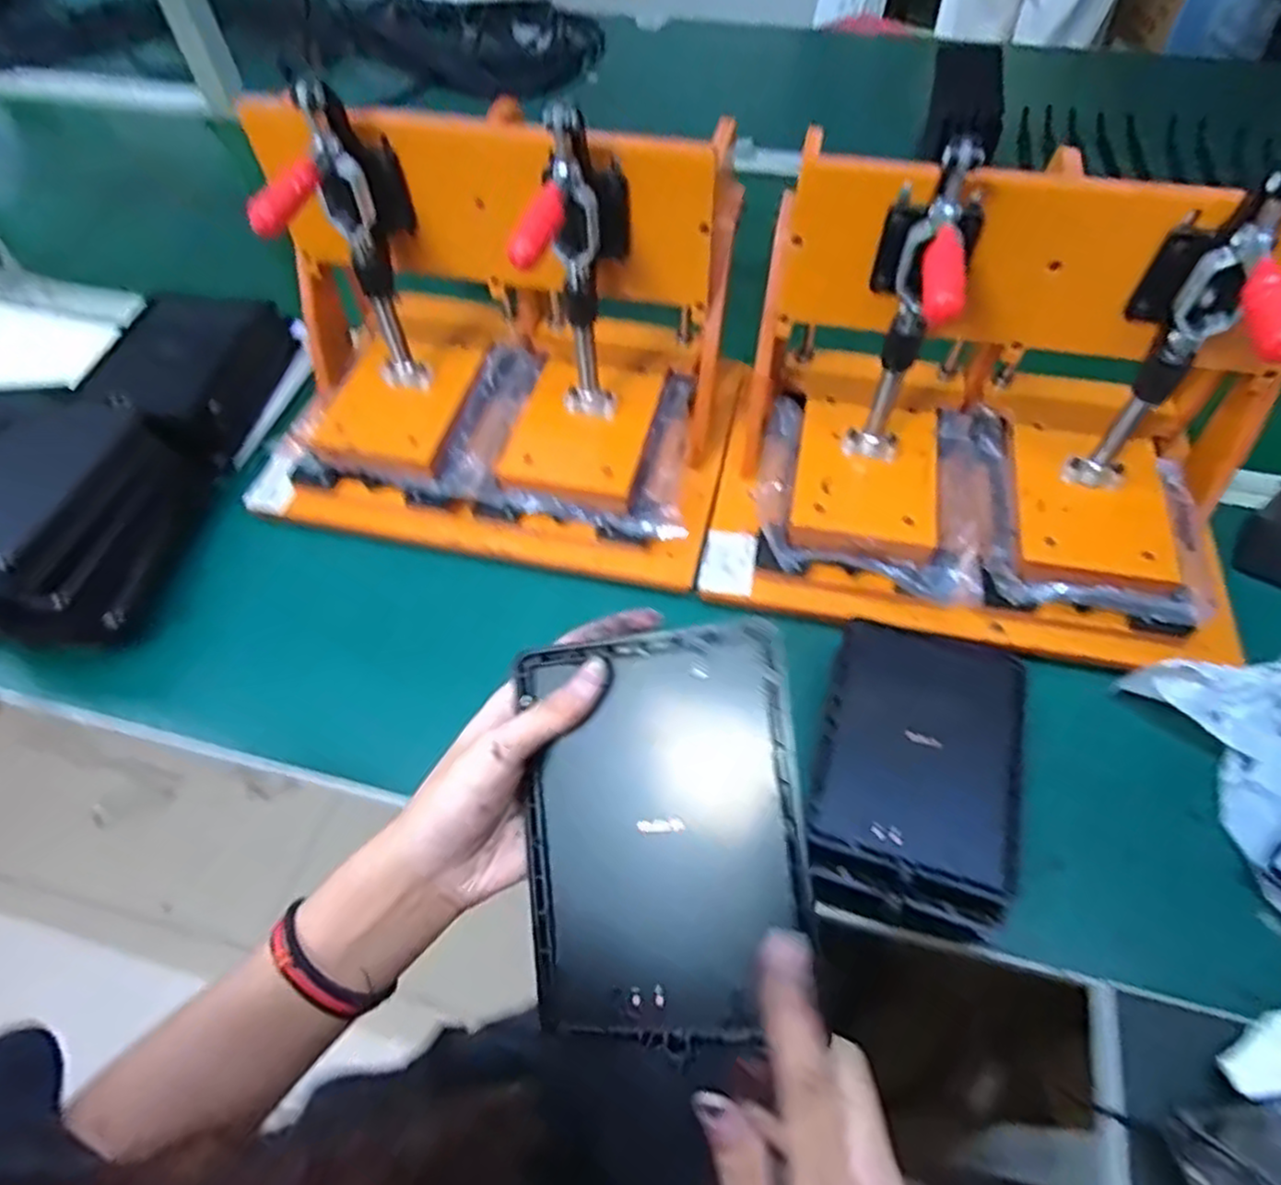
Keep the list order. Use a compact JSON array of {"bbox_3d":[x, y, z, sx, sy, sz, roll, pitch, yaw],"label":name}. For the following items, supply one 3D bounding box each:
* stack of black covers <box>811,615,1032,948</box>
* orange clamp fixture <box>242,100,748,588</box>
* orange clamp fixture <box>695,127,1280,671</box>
[{"bbox_3d":[0.175,0.112,0.473,0.122,0.055,0.182,13,58,11],"label":"stack of black covers"},{"bbox_3d":[-0.120,-0.193,0.555,0.367,0.242,0.232,8,57,8],"label":"orange clamp fixture"},{"bbox_3d":[0.245,-0.134,0.488,0.368,0.215,0.230,9,57,8],"label":"orange clamp fixture"}]

